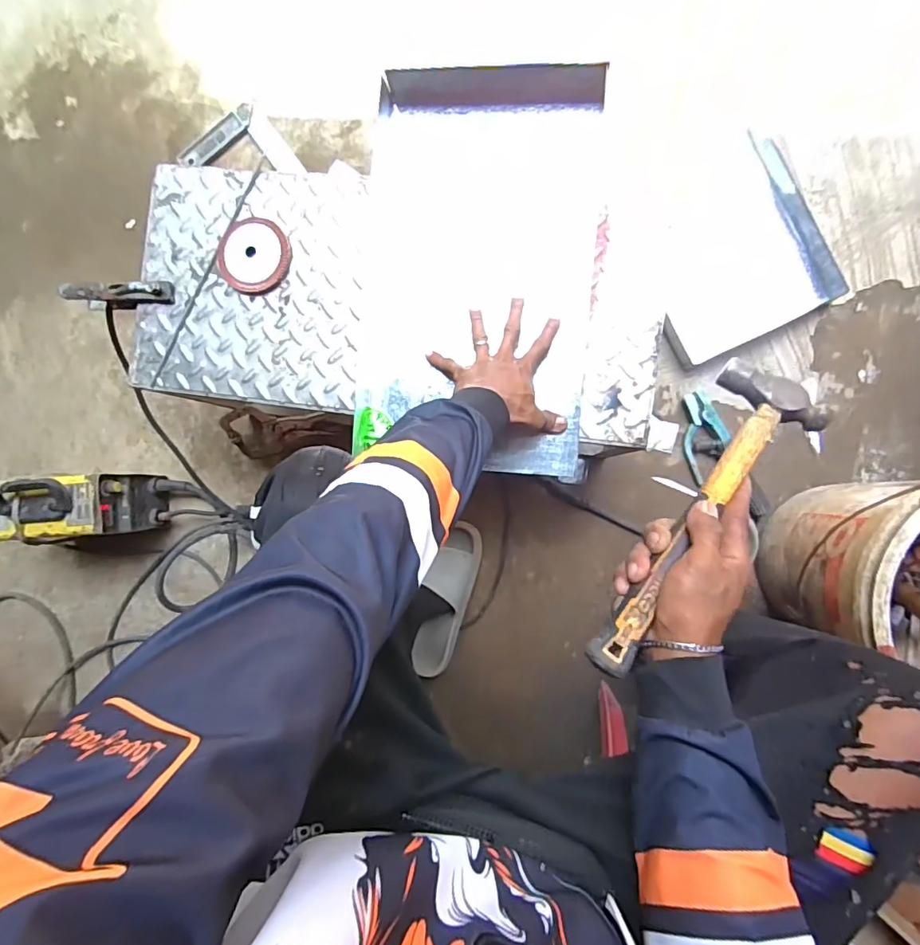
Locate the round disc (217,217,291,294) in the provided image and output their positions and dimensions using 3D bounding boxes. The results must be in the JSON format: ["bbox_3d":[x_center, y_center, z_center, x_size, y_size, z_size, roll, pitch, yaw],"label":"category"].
[{"bbox_3d":[-0.264,-0.279,0.644,0.089,0.016,0.091,0,91,8],"label":"round disc"}]

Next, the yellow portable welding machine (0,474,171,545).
[{"bbox_3d":[-0.670,0.065,0.905,0.201,0.195,0.117,-2,90,8],"label":"yellow portable welding machine"}]

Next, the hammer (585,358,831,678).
[{"bbox_3d":[0.198,0.033,0.419,0.090,0.023,0.305,38,74,7],"label":"hammer"}]

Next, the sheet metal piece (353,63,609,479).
[{"bbox_3d":[0.018,-0.249,0.603,0.279,0.035,0.478,5,89,7],"label":"sheet metal piece"}]

